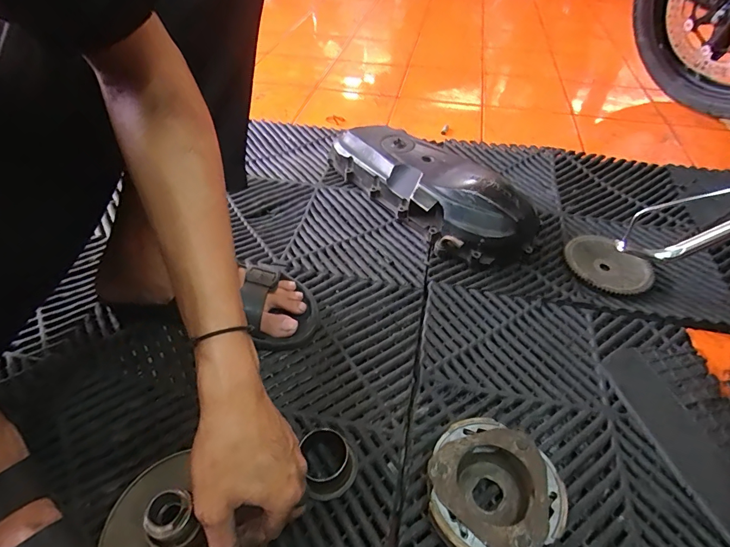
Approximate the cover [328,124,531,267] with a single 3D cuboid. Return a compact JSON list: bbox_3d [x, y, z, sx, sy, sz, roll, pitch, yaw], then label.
[{"bbox_3d":[0.090,-0.142,0.661,0.120,0.086,0.366,-30,53,-26],"label":"cover"}]

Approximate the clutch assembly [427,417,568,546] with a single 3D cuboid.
[{"bbox_3d":[0.113,0.191,0.369,0.110,0.035,0.110,0,46,0],"label":"clutch assembly"}]

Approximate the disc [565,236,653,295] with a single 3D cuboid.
[{"bbox_3d":[0.339,-0.012,0.586,0.097,0.010,0.112,-32,54,-27],"label":"disc"}]

